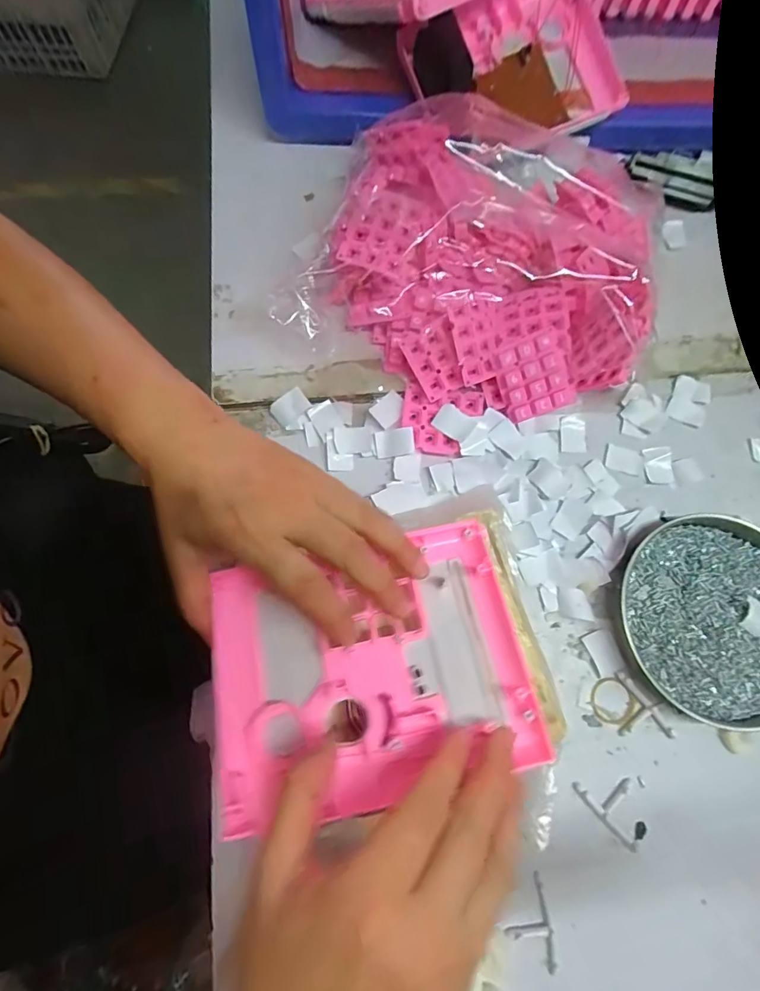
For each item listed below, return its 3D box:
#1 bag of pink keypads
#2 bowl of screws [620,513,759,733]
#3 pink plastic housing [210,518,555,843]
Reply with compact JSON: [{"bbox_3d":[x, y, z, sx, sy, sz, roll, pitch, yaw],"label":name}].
[{"bbox_3d":[0.074,-0.166,0.344,0.246,0.094,0.249,21,74,4],"label":"bag of pink keypads"},{"bbox_3d":[0.235,0.083,0.321,0.129,0.019,0.133,1,74,-2],"label":"bowl of screws"},{"bbox_3d":[-0.008,0.091,0.254,0.168,0.030,0.129,-11,75,-5],"label":"pink plastic housing"}]

